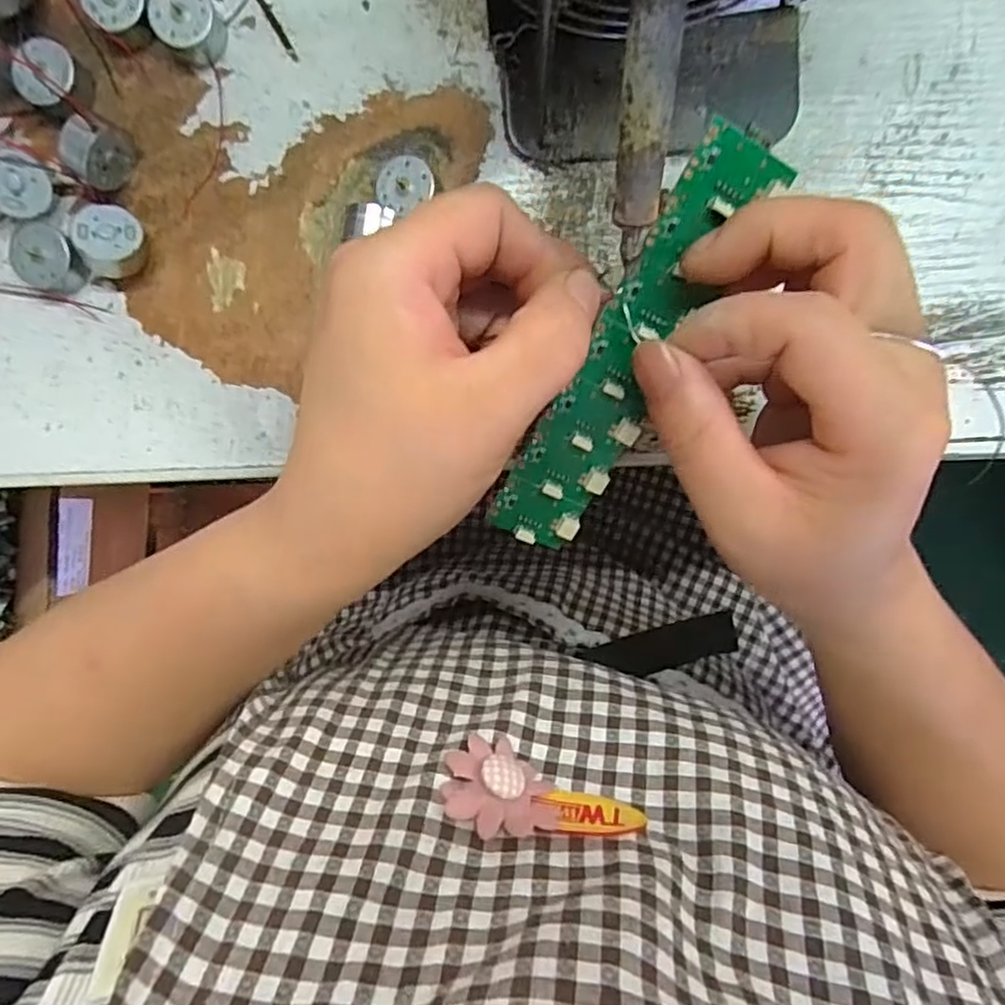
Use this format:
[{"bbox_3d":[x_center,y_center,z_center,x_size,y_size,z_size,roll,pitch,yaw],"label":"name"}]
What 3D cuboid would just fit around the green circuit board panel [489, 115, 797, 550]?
[{"bbox_3d":[0.038,-0.042,0.203,0.029,0.004,0.135,23,113,-16],"label":"green circuit board panel"}]

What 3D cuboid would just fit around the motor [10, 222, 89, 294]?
[{"bbox_3d":[-0.175,-0.094,0.251,0.022,0.015,0.022,11,93,1],"label":"motor"}]

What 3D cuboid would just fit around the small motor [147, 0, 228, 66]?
[{"bbox_3d":[-0.117,-0.179,0.242,0.023,0.015,0.020,-39,91,3],"label":"small motor"}]

